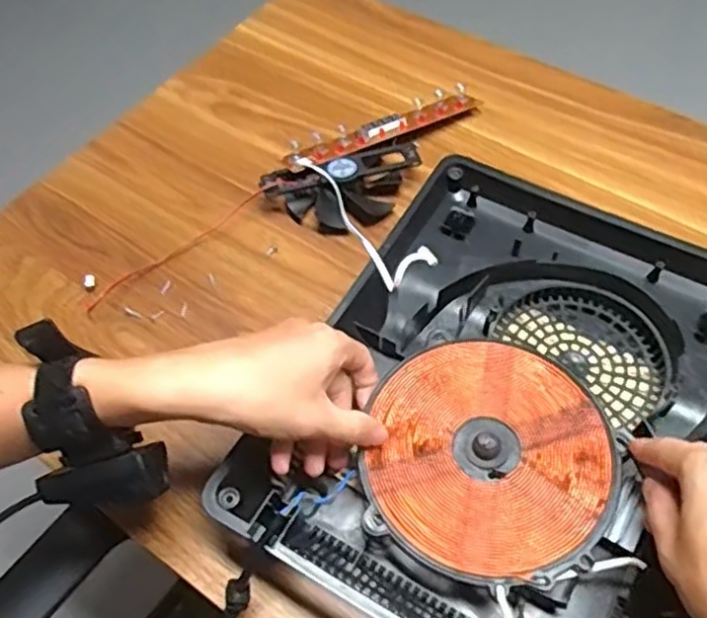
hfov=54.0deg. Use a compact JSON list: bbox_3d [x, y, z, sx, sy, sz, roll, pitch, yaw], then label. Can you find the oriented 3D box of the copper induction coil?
[{"bbox_3d":[0.086,0.087,0.433,0.148,0.007,0.157,-1,56,1],"label":"copper induction coil"}]

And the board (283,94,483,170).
[{"bbox_3d":[0.030,-0.167,0.646,0.201,0.022,0.026,-28,59,-16],"label":"board"}]

